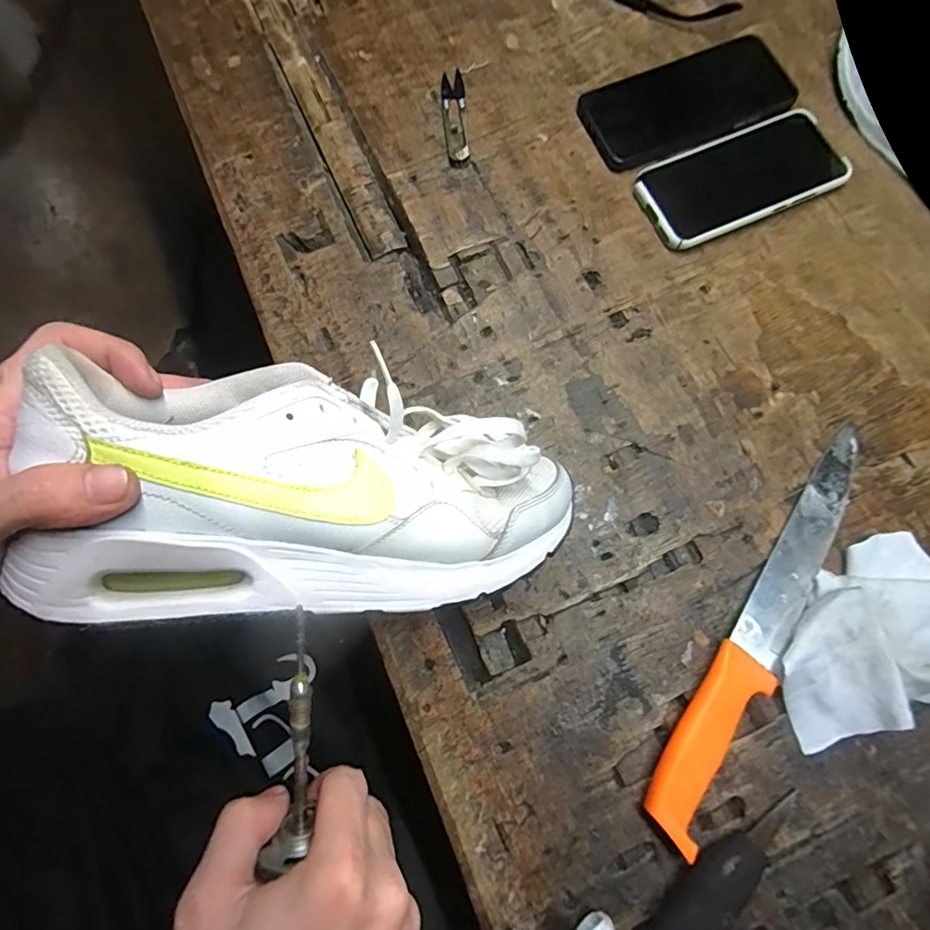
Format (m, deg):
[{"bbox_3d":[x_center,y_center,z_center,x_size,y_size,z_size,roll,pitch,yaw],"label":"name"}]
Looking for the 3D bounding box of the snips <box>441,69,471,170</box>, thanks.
[{"bbox_3d":[-0.008,-0.298,0.427,0.020,0.005,0.100,-6,75,1],"label":"snips"}]

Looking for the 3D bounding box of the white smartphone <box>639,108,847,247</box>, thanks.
[{"bbox_3d":[0.222,-0.231,0.403,0.163,0.012,0.077,-23,75,-4],"label":"white smartphone"}]

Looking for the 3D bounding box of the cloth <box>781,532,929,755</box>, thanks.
[{"bbox_3d":[0.253,0.105,0.305,0.128,0.026,0.108,-12,75,-1],"label":"cloth"}]

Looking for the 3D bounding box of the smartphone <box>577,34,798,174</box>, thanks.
[{"bbox_3d":[0.188,-0.303,0.418,0.168,0.016,0.086,-21,75,-4],"label":"smartphone"}]

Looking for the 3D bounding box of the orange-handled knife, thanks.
[{"bbox_3d":[0.193,0.098,0.315,0.032,0.015,0.282,34,78,10],"label":"orange-handled knife"}]

